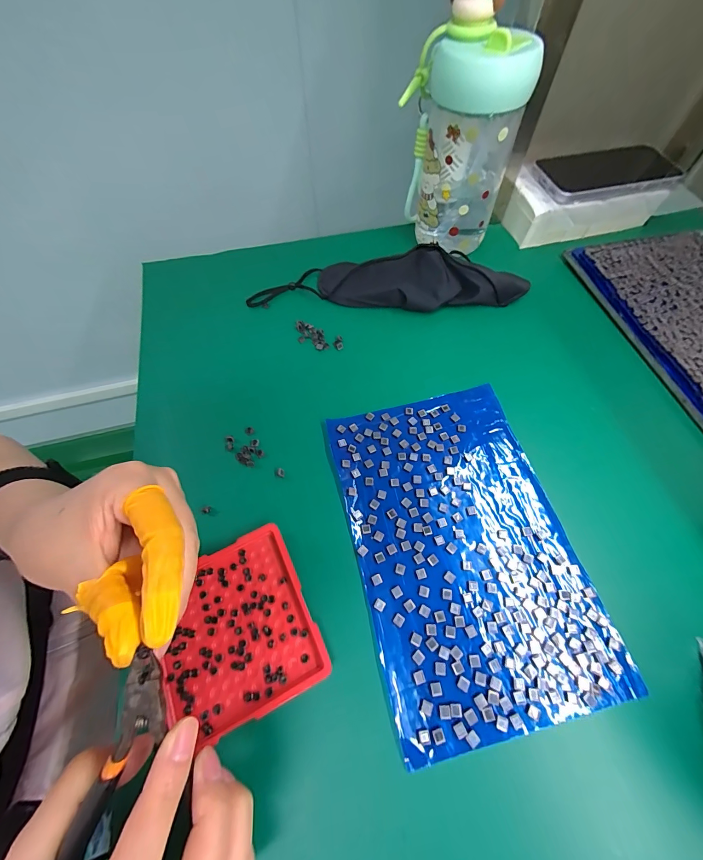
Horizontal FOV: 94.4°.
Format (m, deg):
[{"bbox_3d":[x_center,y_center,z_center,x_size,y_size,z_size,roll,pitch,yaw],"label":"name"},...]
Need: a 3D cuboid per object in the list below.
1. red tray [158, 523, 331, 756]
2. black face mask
[{"bbox_3d":[-0.076,0.127,0.210,0.093,0.009,0.097,-26,65,-10],"label":"red tray"},{"bbox_3d":[0.033,-0.159,0.340,0.275,0.030,0.069,1,63,3],"label":"black face mask"}]

